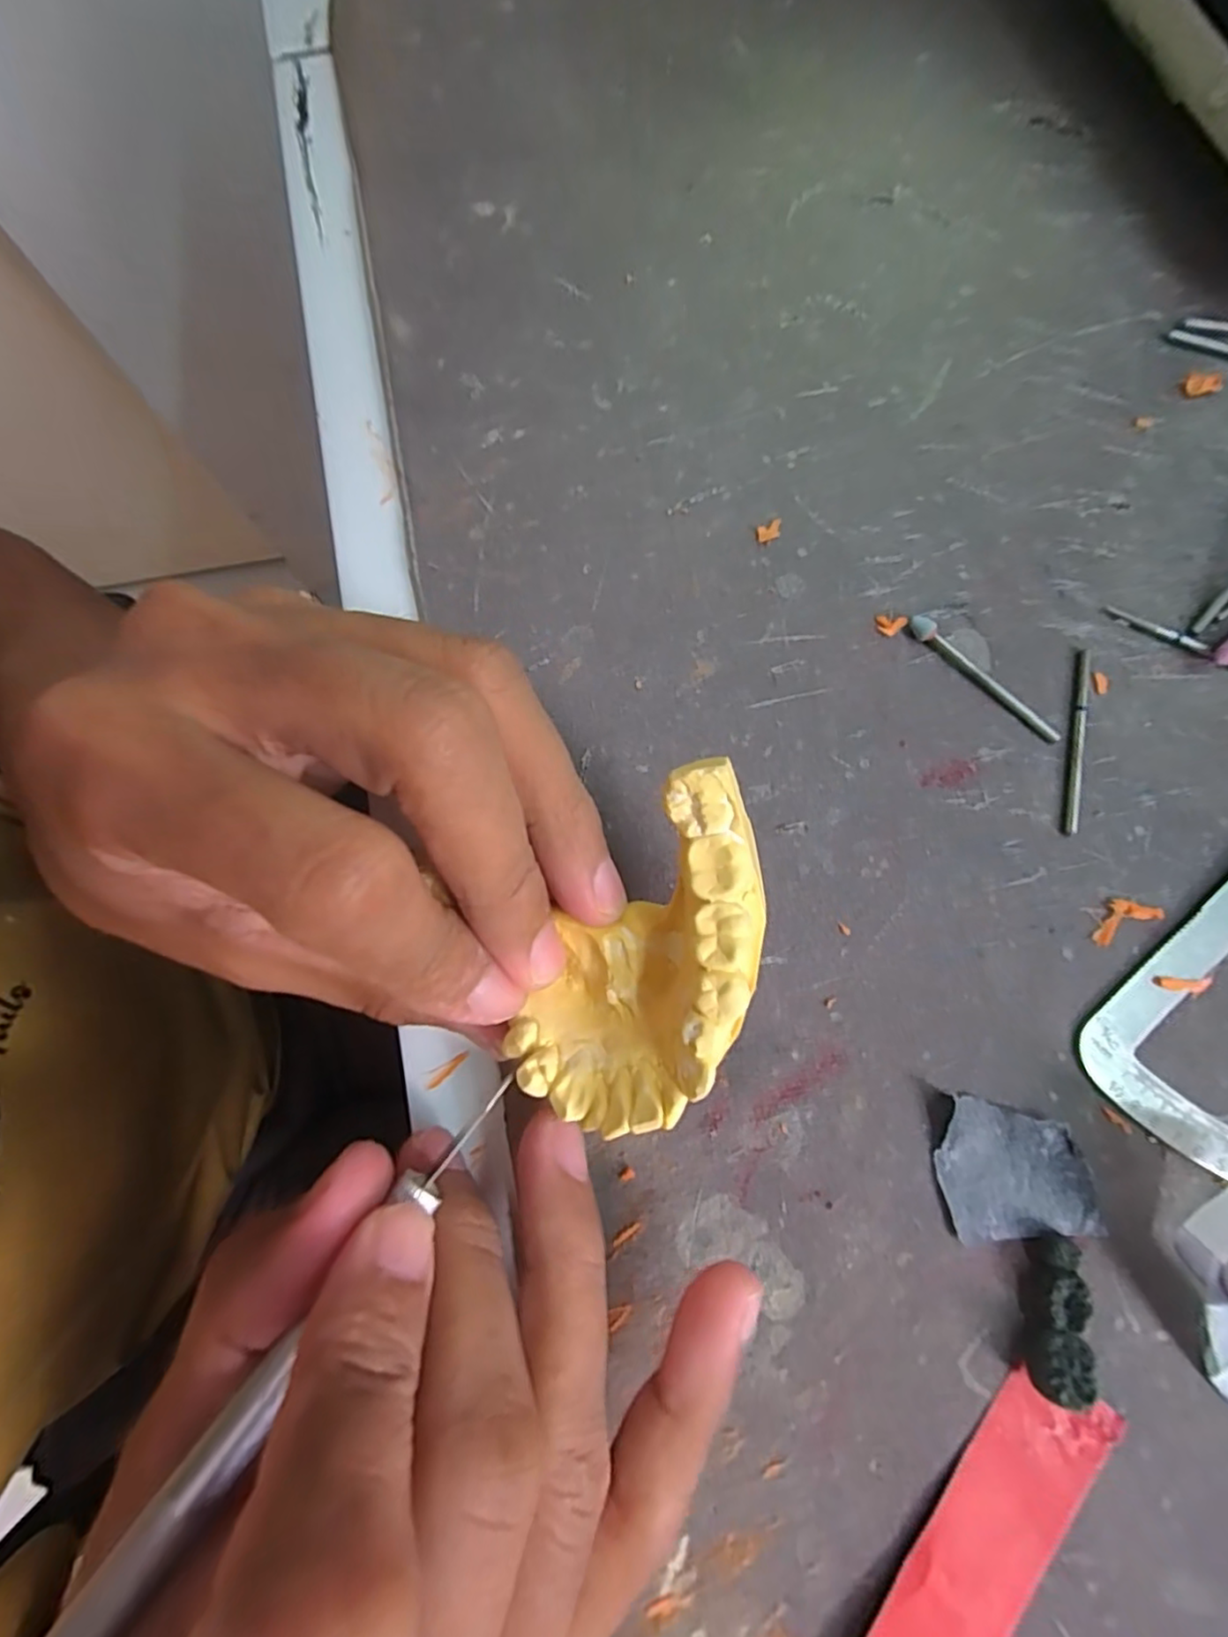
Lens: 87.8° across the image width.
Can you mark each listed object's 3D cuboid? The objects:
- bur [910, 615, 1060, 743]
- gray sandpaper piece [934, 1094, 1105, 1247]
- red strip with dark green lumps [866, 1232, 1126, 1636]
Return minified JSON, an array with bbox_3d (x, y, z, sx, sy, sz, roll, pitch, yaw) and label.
[{"bbox_3d":[0.086,-0.033,0.147,0.042,0.005,0.004,41,82,8],"label":"bur"},{"bbox_3d":[0.080,0.070,0.128,0.028,0.004,0.026,-6,79,0],"label":"gray sandpaper piece"},{"bbox_3d":[0.062,0.137,0.113,0.027,0.008,0.118,33,81,7],"label":"red strip with dark green lumps"}]

